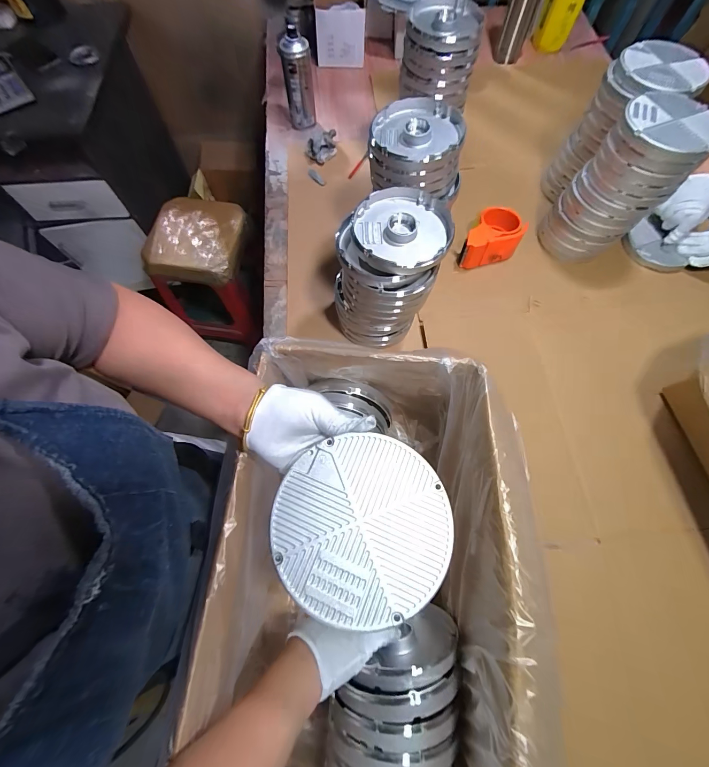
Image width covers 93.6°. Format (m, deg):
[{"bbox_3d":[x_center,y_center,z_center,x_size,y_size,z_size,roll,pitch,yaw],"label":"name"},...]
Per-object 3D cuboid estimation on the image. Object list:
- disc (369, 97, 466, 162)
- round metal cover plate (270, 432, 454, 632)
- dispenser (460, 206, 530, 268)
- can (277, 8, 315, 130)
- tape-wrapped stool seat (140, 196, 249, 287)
[{"bbox_3d":[0.093,-0.369,0.494,0.132,0.029,0.131,0,69,0],"label":"disc"},{"bbox_3d":[0.005,0.107,0.258,0.133,0.009,0.130,-6,69,-2],"label":"round metal cover plate"},{"bbox_3d":[0.273,-0.283,0.658,0.095,0.060,0.132,29,72,10],"label":"dispenser"},{"bbox_3d":[-0.124,-0.674,0.740,0.059,0.186,0.062,0,69,0],"label":"can"},{"bbox_3d":[-0.478,-0.423,0.998,0.258,0.069,0.280,7,69,2],"label":"tape-wrapped stool seat"}]

